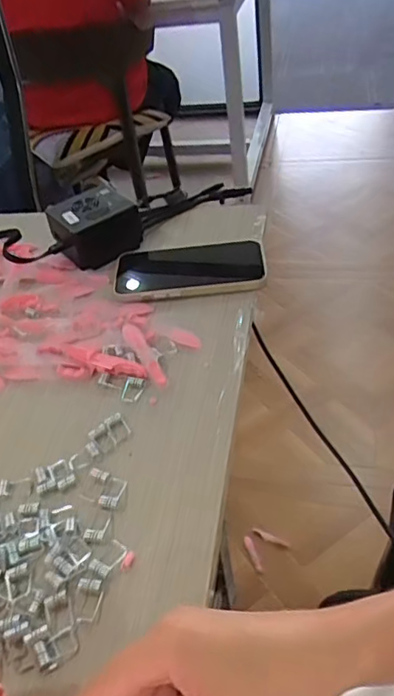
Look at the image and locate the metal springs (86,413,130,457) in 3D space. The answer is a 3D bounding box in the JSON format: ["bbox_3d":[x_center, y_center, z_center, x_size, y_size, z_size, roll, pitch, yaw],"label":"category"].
[{"bbox_3d":[-0.067,0.064,0.412,0.035,0.006,0.021,-35,50,-26],"label":"metal springs"}]

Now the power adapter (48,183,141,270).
[{"bbox_3d":[-0.104,-0.128,0.585,0.084,0.054,0.069,-27,47,-20],"label":"power adapter"}]

